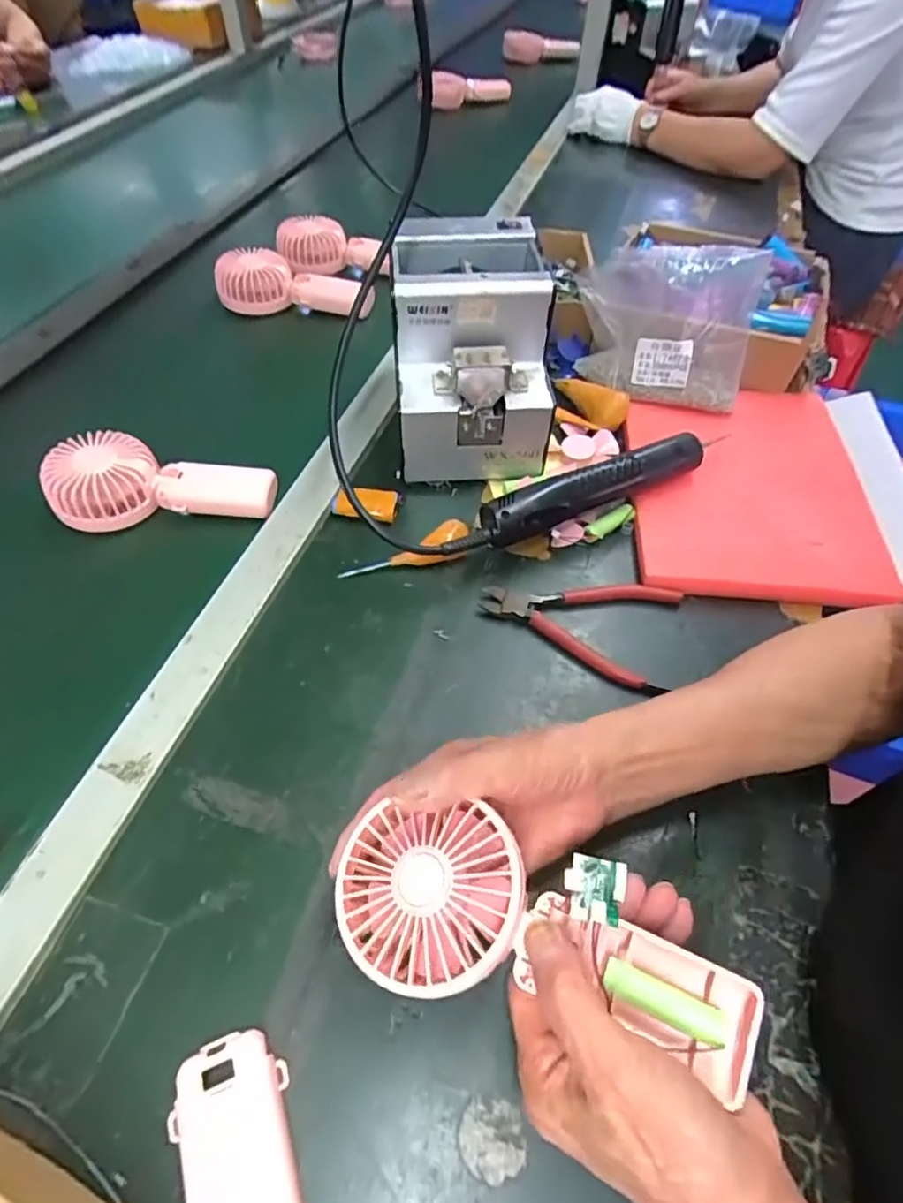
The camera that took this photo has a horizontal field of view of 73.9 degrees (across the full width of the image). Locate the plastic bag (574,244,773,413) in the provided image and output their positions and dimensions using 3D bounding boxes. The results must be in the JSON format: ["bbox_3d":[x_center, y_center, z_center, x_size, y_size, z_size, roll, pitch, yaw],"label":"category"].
[{"bbox_3d":[0.201,-0.263,0.565,0.157,0.126,0.091,12,54,8],"label":"plastic bag"}]

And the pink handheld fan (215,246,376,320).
[{"bbox_3d":[-0.180,-0.368,0.705,0.188,0.057,0.068,12,54,8],"label":"pink handheld fan"}]

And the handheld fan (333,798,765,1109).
[{"bbox_3d":[0.035,0.141,0.260,0.182,0.032,0.075,14,55,14],"label":"handheld fan"}]

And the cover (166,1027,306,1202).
[{"bbox_3d":[-0.094,0.248,0.264,0.049,0.016,0.094,-16,55,-12],"label":"cover"}]

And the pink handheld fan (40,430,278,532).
[{"bbox_3d":[-0.242,-0.107,0.508,0.173,0.047,0.076,-3,54,-3],"label":"pink handheld fan"}]

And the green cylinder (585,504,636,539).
[{"bbox_3d":[0.133,-0.066,0.507,0.047,0.017,0.015,-28,59,-20],"label":"green cylinder"}]

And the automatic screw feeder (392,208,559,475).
[{"bbox_3d":[0.015,-0.217,0.527,0.125,0.154,0.165,-3,54,-3],"label":"automatic screw feeder"}]

